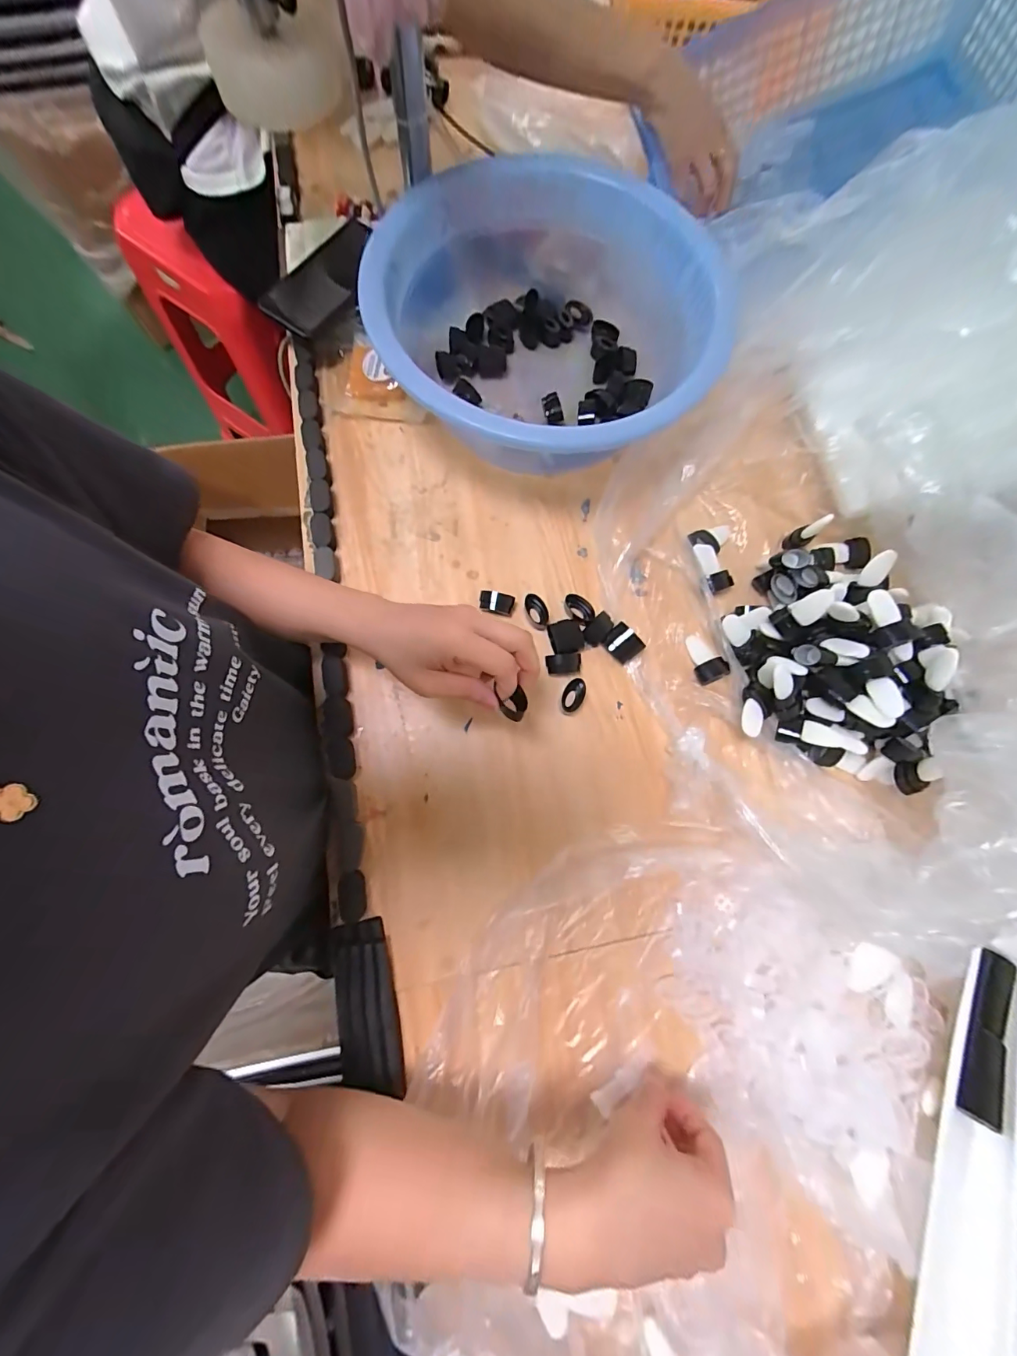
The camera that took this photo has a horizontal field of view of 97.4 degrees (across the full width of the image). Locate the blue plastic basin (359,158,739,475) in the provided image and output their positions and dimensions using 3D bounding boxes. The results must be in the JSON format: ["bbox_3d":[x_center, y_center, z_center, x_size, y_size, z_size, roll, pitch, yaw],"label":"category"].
[{"bbox_3d":[0.033,-0.345,0.454,0.310,0.114,0.339,0,74,0],"label":"blue plastic basin"}]

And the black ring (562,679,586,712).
[{"bbox_3d":[0.060,0.016,0.412,0.018,0.014,0.030,27,75,8],"label":"black ring"}]

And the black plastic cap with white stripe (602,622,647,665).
[{"bbox_3d":[0.109,-0.033,0.422,0.024,0.022,0.033,-41,78,-11],"label":"black plastic cap with white stripe"}]

